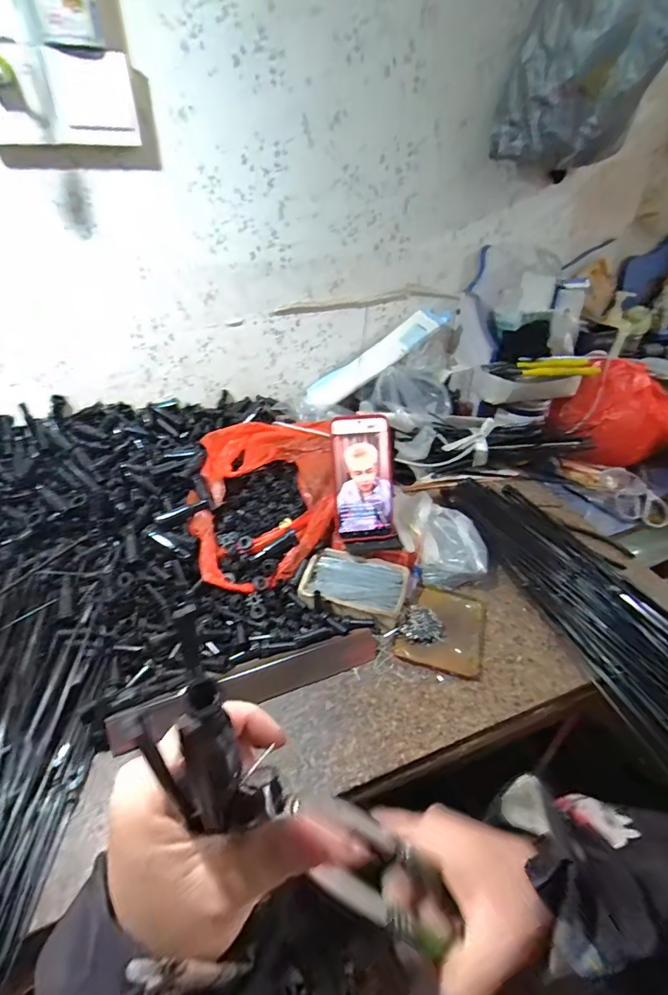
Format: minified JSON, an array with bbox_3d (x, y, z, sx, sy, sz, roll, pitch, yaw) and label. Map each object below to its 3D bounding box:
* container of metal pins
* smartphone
[{"bbox_3d":[0.026,0.113,0.583,0.130,0.027,0.088,8,39,9],"label":"container of metal pins"},{"bbox_3d":[0.040,-0.026,0.598,0.079,0.165,0.017,-5,6,-8],"label":"smartphone"}]

